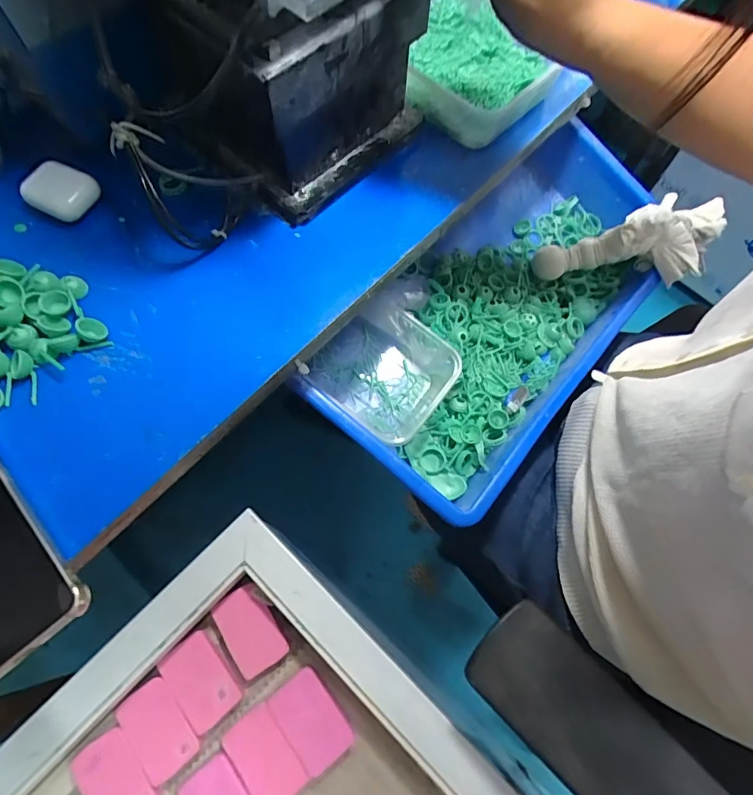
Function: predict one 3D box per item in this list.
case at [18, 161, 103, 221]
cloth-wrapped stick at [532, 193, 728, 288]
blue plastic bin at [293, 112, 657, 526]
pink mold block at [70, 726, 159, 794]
[{"bbox_3d":[-0.248,-0.163,0.369,0.048,0.018,0.040,29,71,10],"label":"case"},{"bbox_3d":[0.277,-0.167,0.506,0.210,0.046,0.097,-10,68,9],"label":"cloth-wrapped stick"},{"bbox_3d":[0.138,-0.096,0.489,0.235,0.071,0.438,41,73,14],"label":"blue plastic bin"},{"bbox_3d":[-0.215,0.315,0.384,0.050,0.009,0.072,-36,73,-14],"label":"pink mold block"}]

